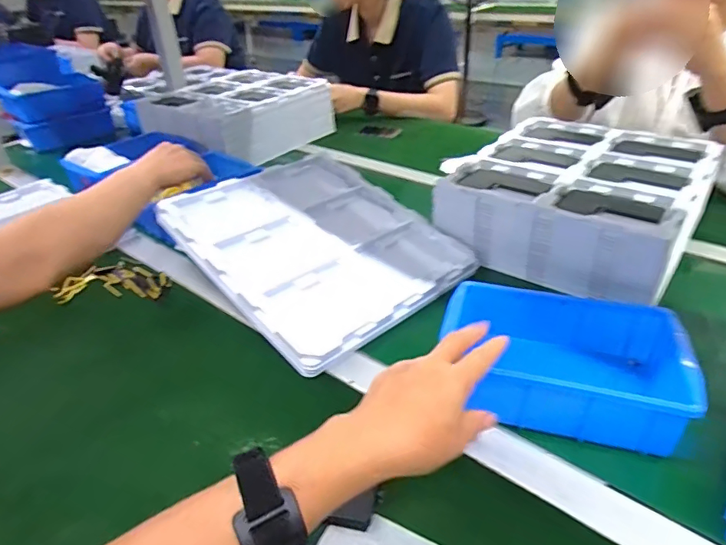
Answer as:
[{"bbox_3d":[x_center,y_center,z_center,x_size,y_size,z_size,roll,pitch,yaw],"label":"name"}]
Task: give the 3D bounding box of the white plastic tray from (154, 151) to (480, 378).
[{"bbox_3d":[-0.059,-0.044,0.647,0.289,0.020,0.330,-27,55,-35],"label":"white plastic tray"}]

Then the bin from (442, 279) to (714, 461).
[{"bbox_3d":[0.180,0.083,0.461,0.201,0.063,0.131,6,35,14],"label":"bin"}]

